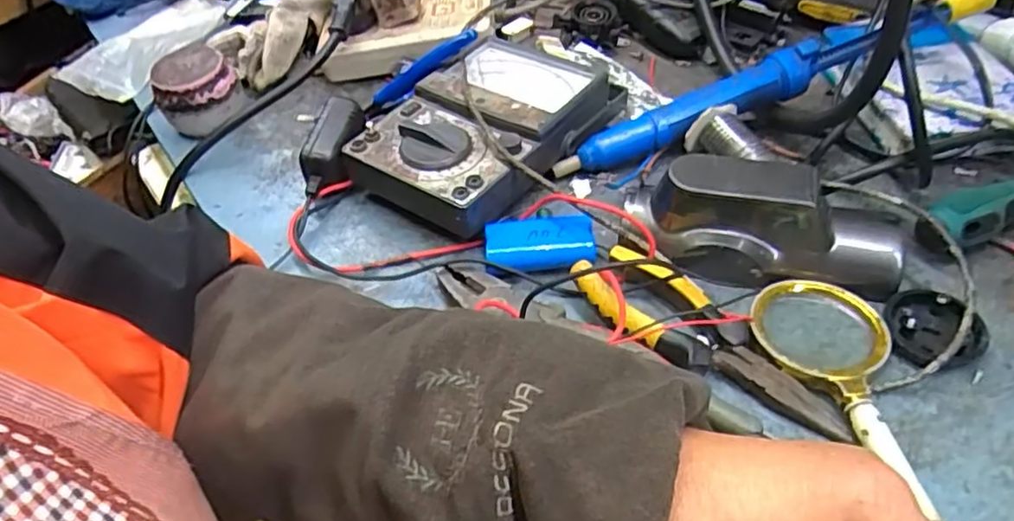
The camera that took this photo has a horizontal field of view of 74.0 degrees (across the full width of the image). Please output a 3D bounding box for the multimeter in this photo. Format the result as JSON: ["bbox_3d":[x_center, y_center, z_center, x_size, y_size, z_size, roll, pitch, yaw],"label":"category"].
[{"bbox_3d":[-0.013,-0.093,0.478,0.121,0.048,0.183,25,54,27],"label":"multimeter"}]

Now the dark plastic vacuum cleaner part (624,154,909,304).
[{"bbox_3d":[0.148,-0.025,0.388,0.156,0.055,0.059,4,47,10],"label":"dark plastic vacuum cleaner part"}]

